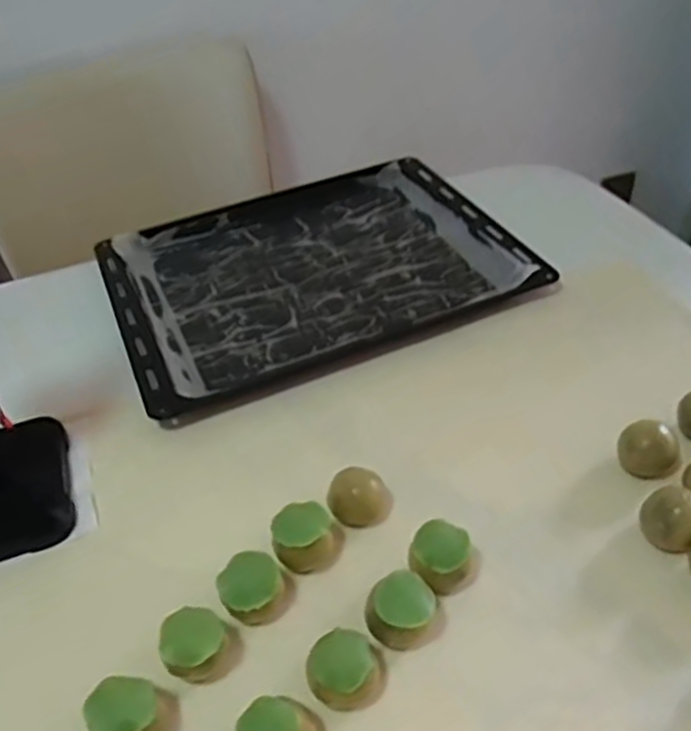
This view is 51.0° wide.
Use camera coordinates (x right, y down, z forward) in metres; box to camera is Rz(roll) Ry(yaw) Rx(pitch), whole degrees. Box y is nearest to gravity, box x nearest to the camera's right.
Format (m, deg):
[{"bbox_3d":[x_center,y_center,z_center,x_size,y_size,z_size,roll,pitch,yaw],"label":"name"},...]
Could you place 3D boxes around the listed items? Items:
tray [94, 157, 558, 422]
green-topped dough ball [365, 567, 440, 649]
[{"bbox_3d":[-0.039,-0.110,0.770,0.403,0.027,0.318,-18,43,-15],"label":"tray"},{"bbox_3d":[0.035,0.154,0.450,0.036,0.041,0.038,-4,42,3],"label":"green-topped dough ball"}]

